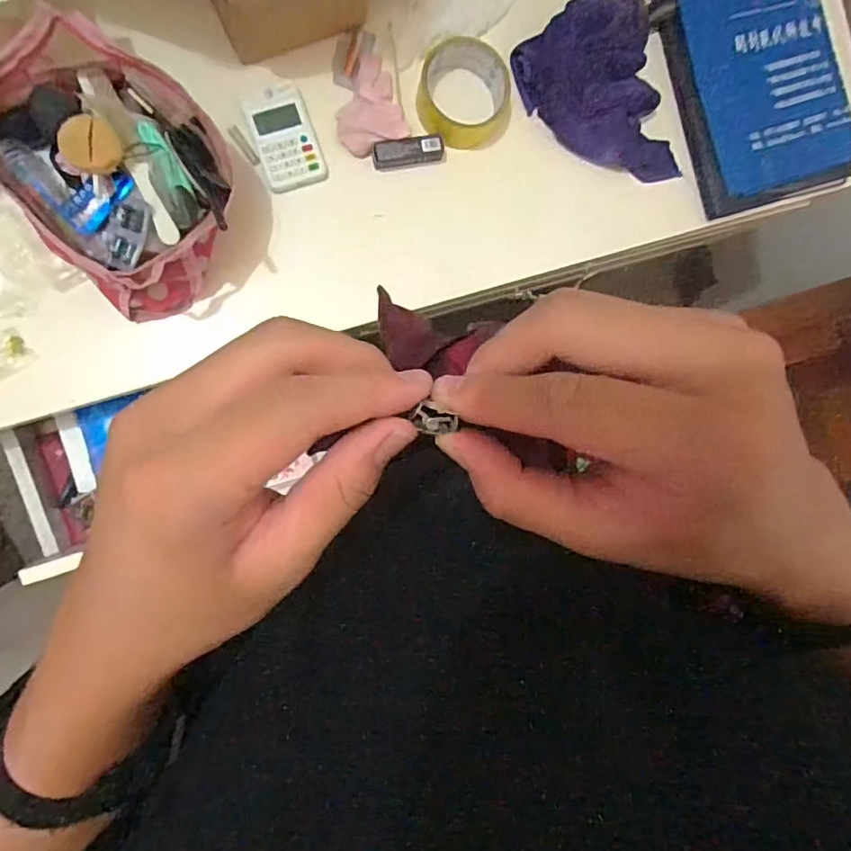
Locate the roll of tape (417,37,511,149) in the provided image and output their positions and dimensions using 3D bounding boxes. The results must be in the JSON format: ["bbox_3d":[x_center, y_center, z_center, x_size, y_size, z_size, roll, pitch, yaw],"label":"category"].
[{"bbox_3d":[0.038,-0.314,0.526,0.088,0.033,0.085,0,92,-9],"label":"roll of tape"}]

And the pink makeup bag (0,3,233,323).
[{"bbox_3d":[-0.246,-0.200,0.450,0.168,0.105,0.157,36,86,-8],"label":"pink makeup bag"}]

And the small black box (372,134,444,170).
[{"bbox_3d":[-0.016,-0.262,0.528,0.068,0.019,0.020,-12,94,-8],"label":"small black box"}]

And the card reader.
[{"bbox_3d":[-0.131,-0.267,0.514,0.056,0.022,0.084,-22,95,-7],"label":"card reader"}]

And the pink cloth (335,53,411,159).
[{"bbox_3d":[-0.057,-0.306,0.522,0.064,0.020,0.088,-19,94,-8],"label":"pink cloth"}]

